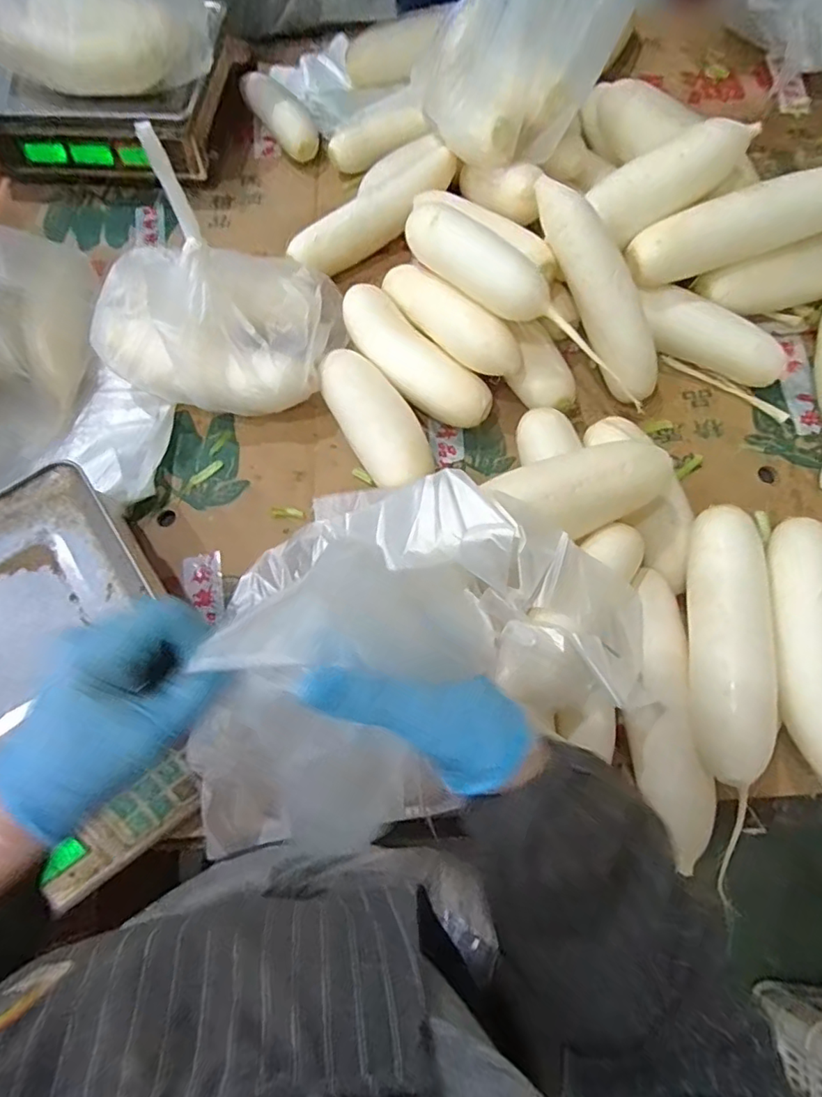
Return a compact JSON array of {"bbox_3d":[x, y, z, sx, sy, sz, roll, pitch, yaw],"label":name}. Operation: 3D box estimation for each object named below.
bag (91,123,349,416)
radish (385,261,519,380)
[{"bbox_3d":[-0.222,-0.267,0.576,0.249,0.201,0.164,7,69,6],"label":"bag"},{"bbox_3d":[0.036,-0.257,0.595,0.203,0.052,0.051,41,76,16],"label":"radish"}]

